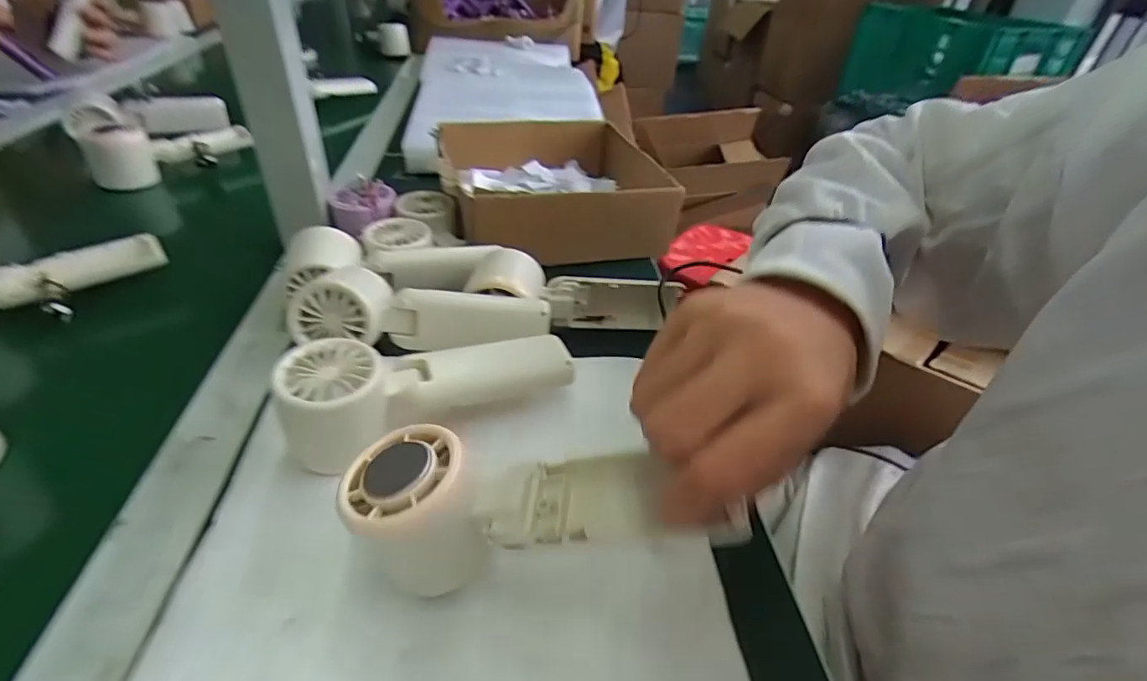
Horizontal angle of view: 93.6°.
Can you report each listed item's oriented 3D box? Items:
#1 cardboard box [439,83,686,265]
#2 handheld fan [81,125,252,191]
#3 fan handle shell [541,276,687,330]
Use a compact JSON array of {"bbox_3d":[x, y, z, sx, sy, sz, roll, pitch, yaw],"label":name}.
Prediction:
[{"bbox_3d":[-0.024,-0.160,0.551,0.195,0.069,0.208,-6,40,-14],"label":"cardboard box"},{"bbox_3d":[-0.448,-0.213,0.602,0.153,0.063,0.053,-28,49,-35],"label":"handheld fan"},{"bbox_3d":[0.030,-0.028,0.423,0.104,0.047,0.014,-2,39,-10],"label":"fan handle shell"}]

